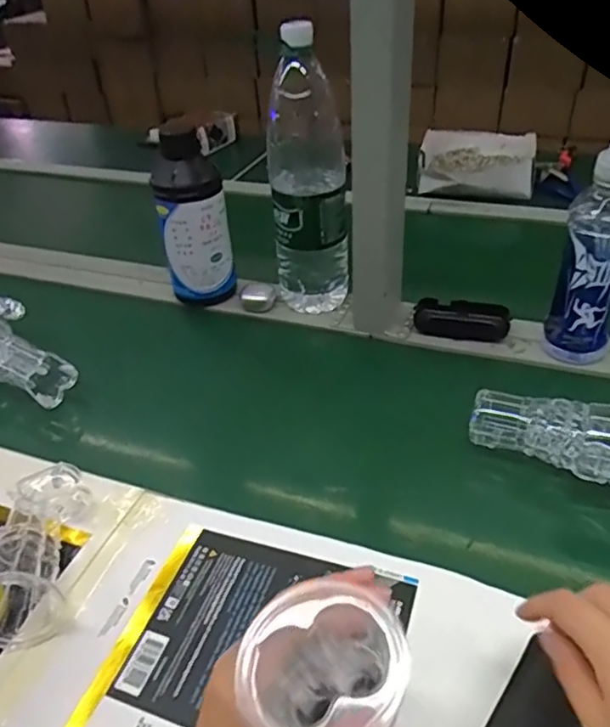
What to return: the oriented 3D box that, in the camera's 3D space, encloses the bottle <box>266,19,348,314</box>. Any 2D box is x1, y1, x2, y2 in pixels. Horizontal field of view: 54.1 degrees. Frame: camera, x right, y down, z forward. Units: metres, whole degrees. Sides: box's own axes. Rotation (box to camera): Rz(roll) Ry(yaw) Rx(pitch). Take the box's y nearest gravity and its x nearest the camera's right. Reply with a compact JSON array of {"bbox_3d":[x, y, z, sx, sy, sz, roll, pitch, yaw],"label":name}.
[{"bbox_3d":[0.002,-0.211,0.700,0.085,0.322,0.085,-4,38,-1],"label":"bottle"}]

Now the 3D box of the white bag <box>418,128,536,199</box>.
[{"bbox_3d":[0.310,-0.367,1.074,0.197,0.050,0.208,5,39,11],"label":"white bag"}]

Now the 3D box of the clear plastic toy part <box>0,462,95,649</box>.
[{"bbox_3d":[-0.216,0.144,0.468,0.064,0.063,0.128,-5,38,-2],"label":"clear plastic toy part"}]

